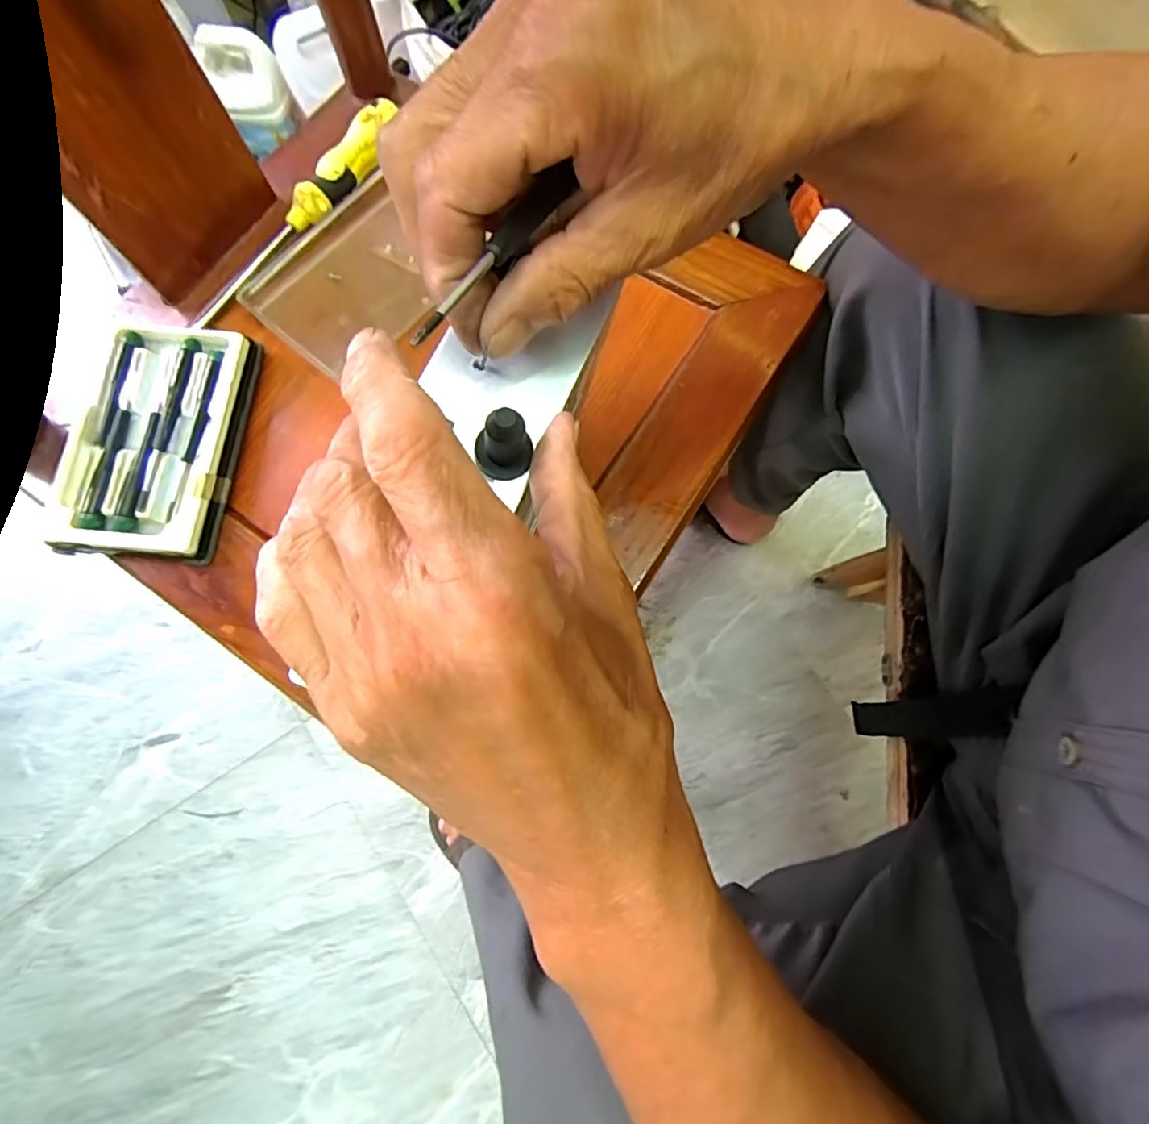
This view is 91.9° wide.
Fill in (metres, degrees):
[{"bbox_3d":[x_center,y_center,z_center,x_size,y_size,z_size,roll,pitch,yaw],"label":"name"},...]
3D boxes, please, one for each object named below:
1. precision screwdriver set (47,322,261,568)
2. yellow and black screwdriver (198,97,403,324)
[{"bbox_3d":[-0.264,-0.078,0.352,0.094,0.022,0.153,5,76,-1],"label":"precision screwdriver set"},{"bbox_3d":[-0.196,-0.248,0.393,0.021,0.033,0.207,34,77,7],"label":"yellow and black screwdriver"}]

